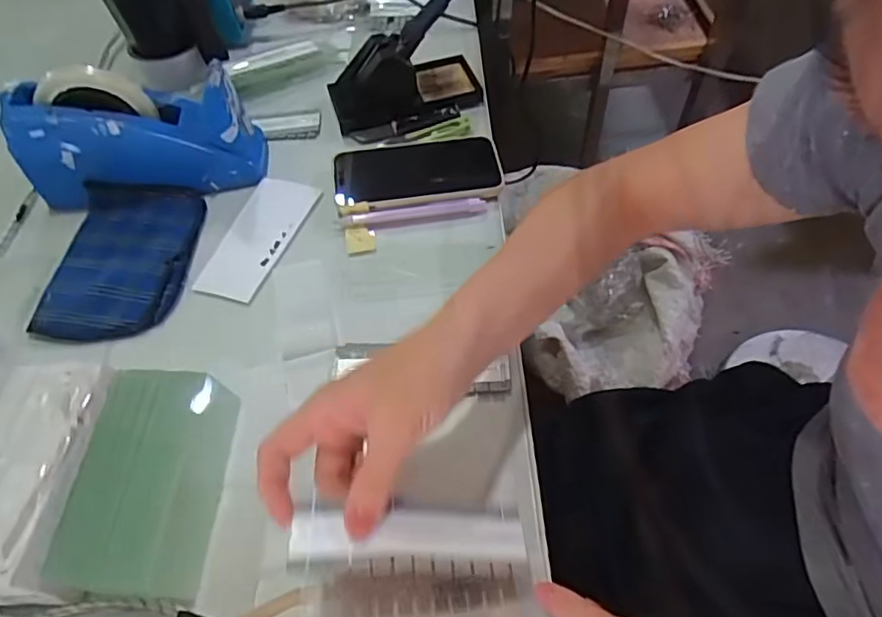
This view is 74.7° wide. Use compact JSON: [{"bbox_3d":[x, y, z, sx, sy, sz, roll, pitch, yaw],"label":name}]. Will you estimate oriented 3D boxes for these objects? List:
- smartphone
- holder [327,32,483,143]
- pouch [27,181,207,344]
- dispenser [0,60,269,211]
[{"bbox_3d":[-0.021,-0.131,0.561,0.161,0.014,0.084,-9,54,-4],"label":"smartphone"},{"bbox_3d":[-0.036,-0.243,0.607,0.160,0.064,0.090,-21,55,-12],"label":"holder"},{"bbox_3d":[-0.283,-0.050,0.514,0.112,0.021,0.163,-1,54,2],"label":"pouch"},{"bbox_3d":[-0.286,-0.162,0.545,0.215,0.109,0.060,-12,54,-6],"label":"dispenser"}]

